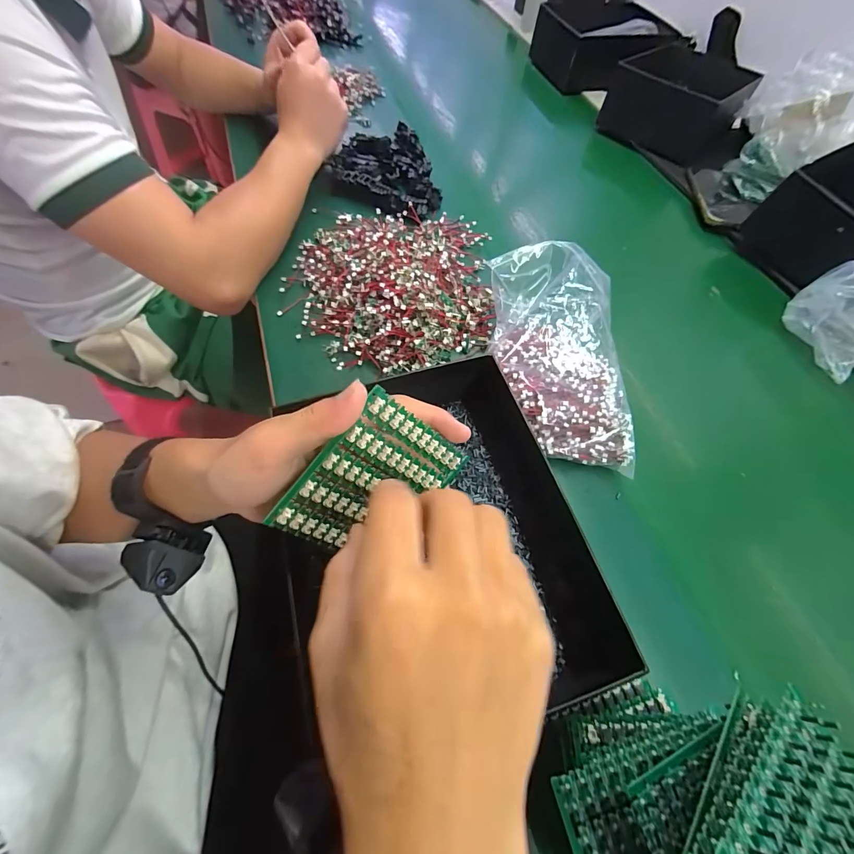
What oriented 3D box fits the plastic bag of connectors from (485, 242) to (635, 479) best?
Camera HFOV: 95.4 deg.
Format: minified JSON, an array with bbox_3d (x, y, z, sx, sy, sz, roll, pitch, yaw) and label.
[{"bbox_3d":[0.122,-0.069,0.375,0.114,0.058,0.237,-9,75,-9],"label":"plastic bag of connectors"}]

